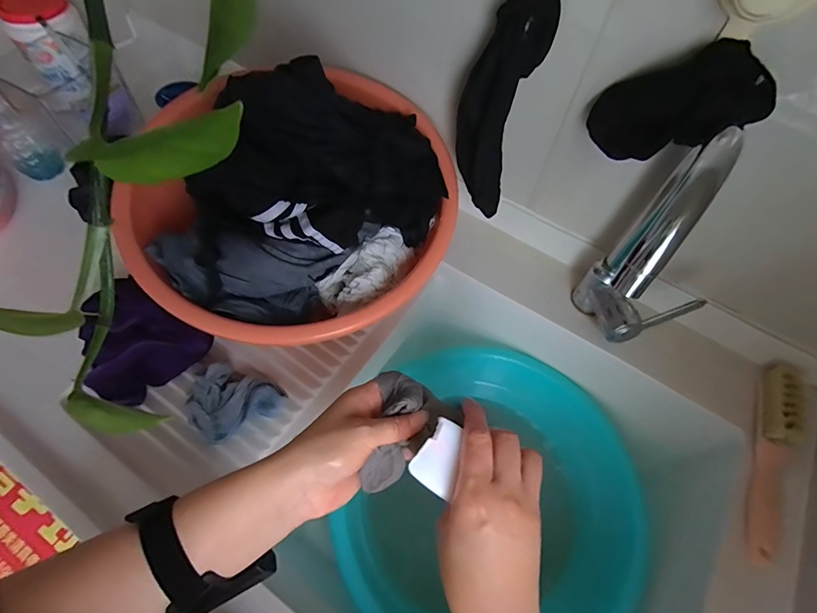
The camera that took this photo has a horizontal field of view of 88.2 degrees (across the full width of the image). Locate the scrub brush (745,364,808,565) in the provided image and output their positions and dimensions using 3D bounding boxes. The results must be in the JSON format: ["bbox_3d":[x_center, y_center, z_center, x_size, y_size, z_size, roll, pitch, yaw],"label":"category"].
[{"bbox_3d":[0.395,0.158,0.448,0.030,0.021,0.218,26,63,12],"label":"scrub brush"}]

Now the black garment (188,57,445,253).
[{"bbox_3d":[-0.076,-0.157,0.442,0.215,0.125,0.195,19,61,8],"label":"black garment"}]

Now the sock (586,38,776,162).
[{"bbox_3d":[0.223,-0.170,0.358,0.063,0.088,0.116,-32,67,-19],"label":"sock"}]

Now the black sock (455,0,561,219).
[{"bbox_3d":[0.090,-0.206,0.445,0.072,0.210,0.061,15,61,6],"label":"black sock"}]

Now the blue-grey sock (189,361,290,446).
[{"bbox_3d":[-0.189,0.096,0.454,0.088,0.042,0.070,-31,66,-18],"label":"blue-grey sock"}]

